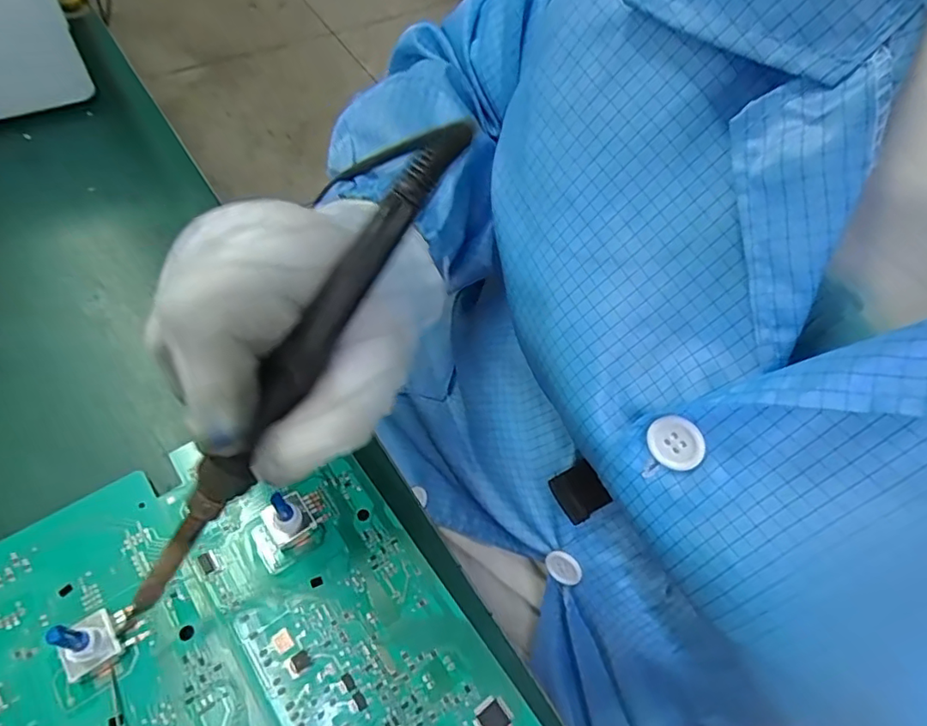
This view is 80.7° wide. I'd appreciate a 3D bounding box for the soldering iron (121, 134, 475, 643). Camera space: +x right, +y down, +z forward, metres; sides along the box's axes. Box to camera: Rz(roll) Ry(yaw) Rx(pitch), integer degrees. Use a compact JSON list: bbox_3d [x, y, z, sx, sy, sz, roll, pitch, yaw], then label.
[{"bbox_3d":[-0.059,0.007,0.171,0.015,0.017,0.189,37,97,16],"label":"soldering iron"}]

